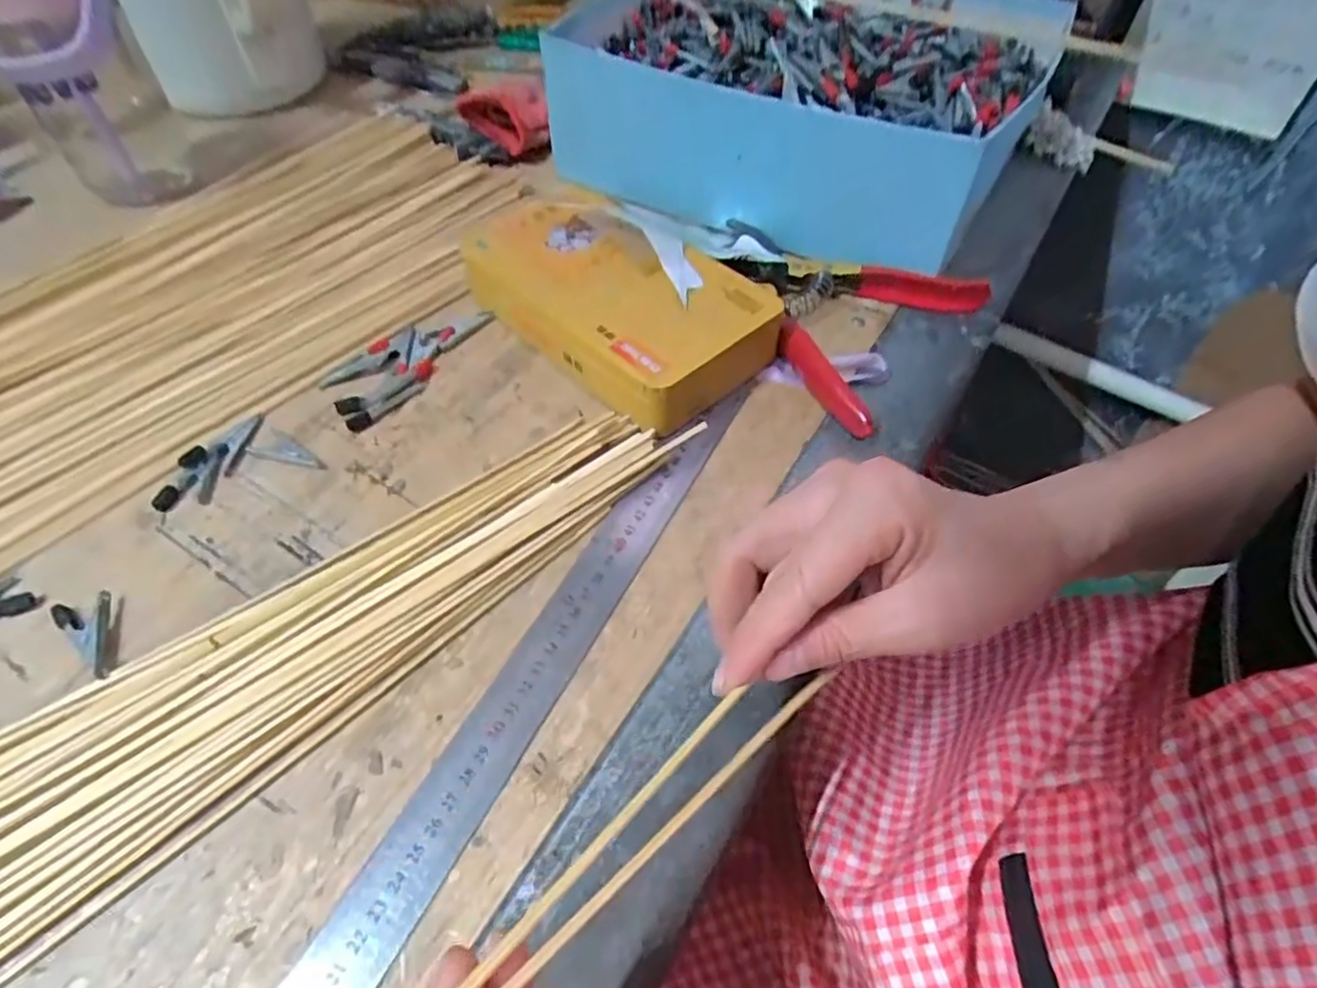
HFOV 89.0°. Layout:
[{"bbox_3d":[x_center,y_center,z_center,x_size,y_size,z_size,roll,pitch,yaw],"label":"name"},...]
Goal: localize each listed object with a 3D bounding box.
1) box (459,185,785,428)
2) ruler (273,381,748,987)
[{"bbox_3d":[-0.027,-0.121,0.404,0.194,0.045,0.106,39,61,24],"label":"box"},{"bbox_3d":[-0.085,0.130,0.244,0.036,0.005,0.483,25,56,13],"label":"ruler"}]

